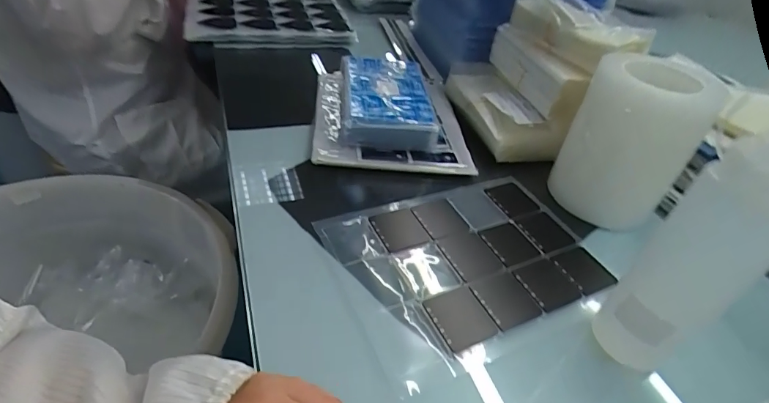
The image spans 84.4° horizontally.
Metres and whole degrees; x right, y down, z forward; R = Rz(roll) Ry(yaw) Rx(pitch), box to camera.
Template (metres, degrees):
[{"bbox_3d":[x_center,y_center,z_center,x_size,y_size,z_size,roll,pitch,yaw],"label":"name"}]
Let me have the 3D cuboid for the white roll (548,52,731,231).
[{"bbox_3d":[0.286,-0.071,0.496,0.098,0.179,0.102,5,39,-4],"label":"white roll"}]

